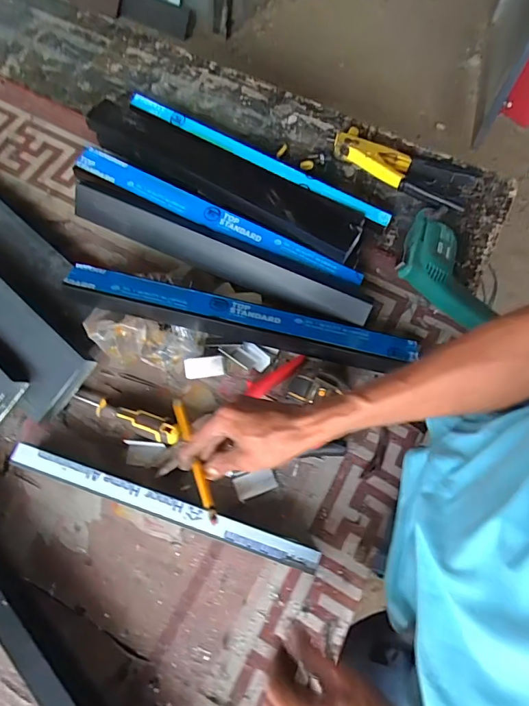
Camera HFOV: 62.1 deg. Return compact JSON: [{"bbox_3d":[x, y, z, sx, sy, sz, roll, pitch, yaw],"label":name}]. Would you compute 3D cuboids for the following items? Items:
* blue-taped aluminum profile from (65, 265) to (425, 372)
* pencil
[{"bbox_3d":[-0.029,-0.047,0.560,0.440,0.035,0.054,11,68,3],"label":"blue-taped aluminum profile"},{"bbox_3d":[-0.074,0.105,0.456,0.012,0.014,0.147,-21,53,-10],"label":"pencil"}]

